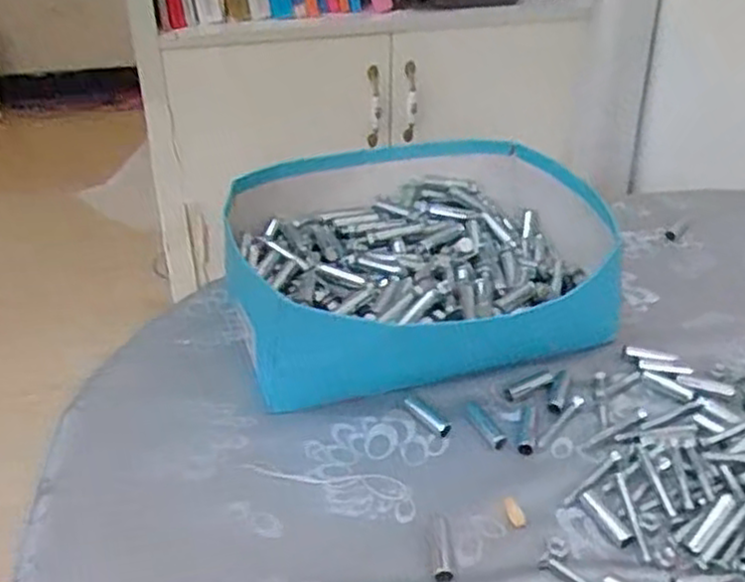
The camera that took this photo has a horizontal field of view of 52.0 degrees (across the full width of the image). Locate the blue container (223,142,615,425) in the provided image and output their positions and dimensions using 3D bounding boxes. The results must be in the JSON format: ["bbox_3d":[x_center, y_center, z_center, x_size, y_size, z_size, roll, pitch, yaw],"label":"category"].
[{"bbox_3d":[0.043,-0.026,0.626,0.305,0.085,0.260,-5,35,-6],"label":"blue container"}]

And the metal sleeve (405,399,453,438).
[{"bbox_3d":[0.039,0.087,0.530,0.010,0.006,0.039,-28,43,-33],"label":"metal sleeve"}]

